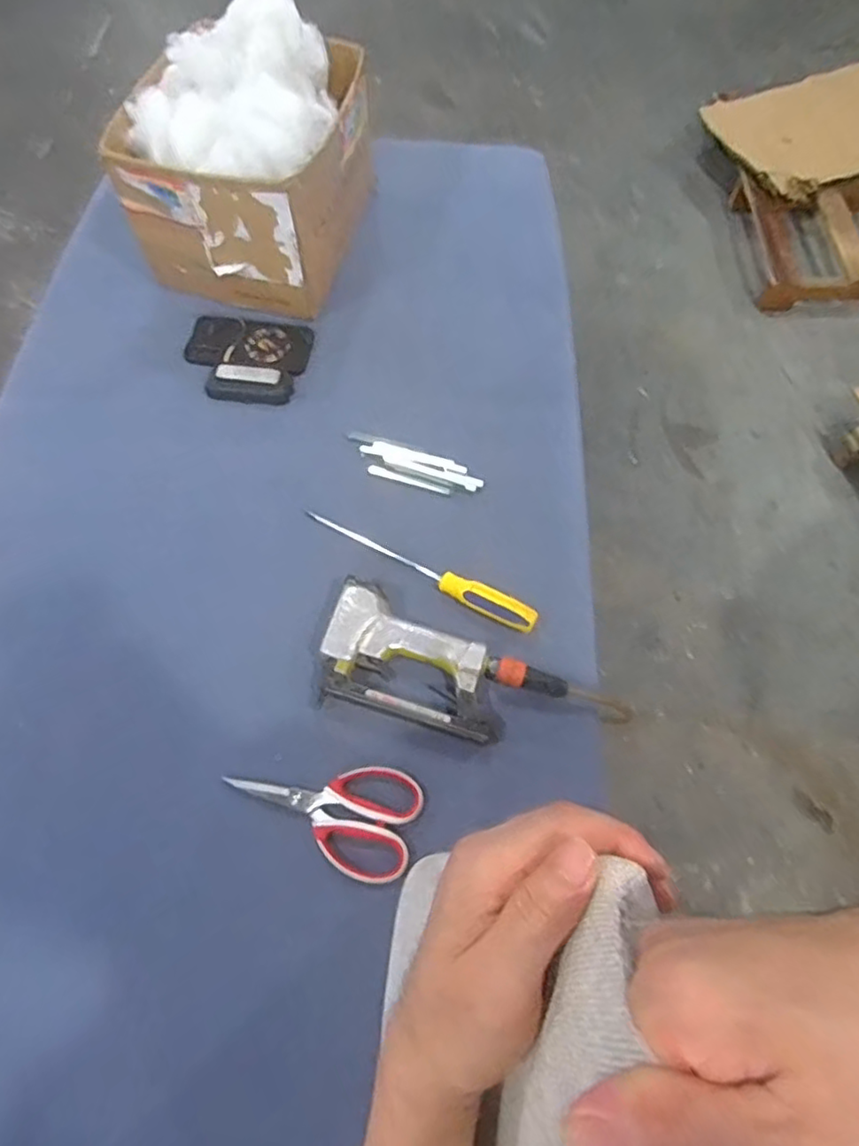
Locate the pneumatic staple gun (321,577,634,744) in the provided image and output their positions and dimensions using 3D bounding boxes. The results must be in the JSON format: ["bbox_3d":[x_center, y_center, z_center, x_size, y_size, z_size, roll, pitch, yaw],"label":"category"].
[{"bbox_3d":[0.042,0.111,0.664,0.312,0.036,0.126,17,67,6],"label":"pneumatic staple gun"}]

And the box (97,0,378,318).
[{"bbox_3d":[-0.230,-0.549,0.831,0.259,0.253,0.303,18,66,7],"label":"box"}]

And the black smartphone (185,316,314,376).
[{"bbox_3d":[-0.244,-0.308,0.857,0.163,0.014,0.093,6,66,1],"label":"black smartphone"}]

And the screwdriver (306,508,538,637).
[{"bbox_3d":[-0.009,-0.013,0.725,0.286,0.026,0.034,31,69,11],"label":"screwdriver"}]

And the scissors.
[{"bbox_3d":[-0.103,0.226,0.619,0.181,0.010,0.101,16,67,5],"label":"scissors"}]

